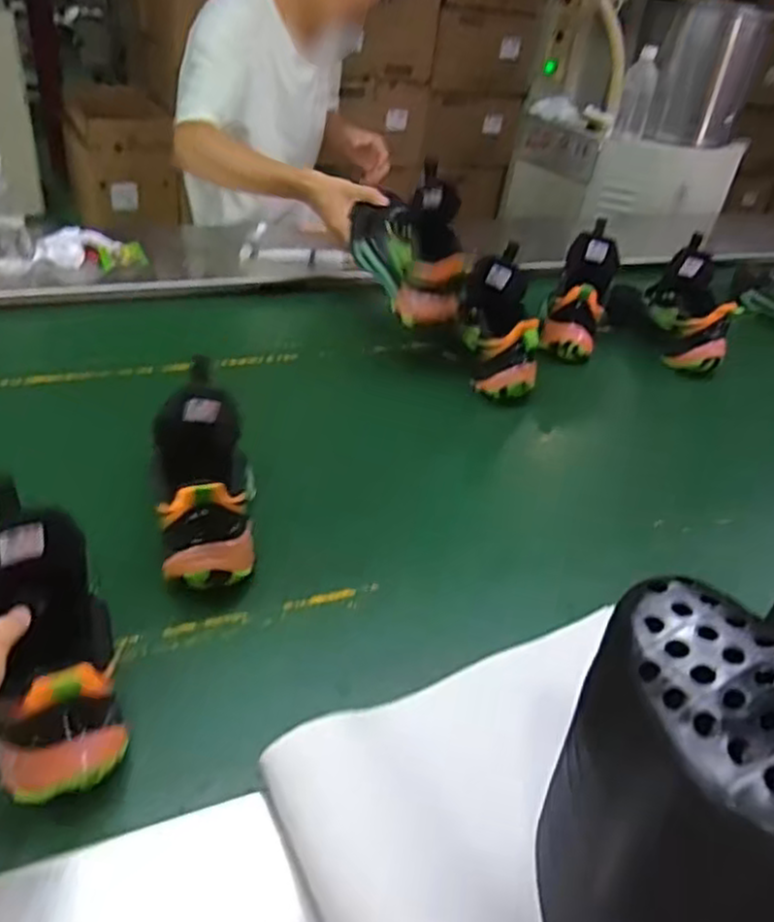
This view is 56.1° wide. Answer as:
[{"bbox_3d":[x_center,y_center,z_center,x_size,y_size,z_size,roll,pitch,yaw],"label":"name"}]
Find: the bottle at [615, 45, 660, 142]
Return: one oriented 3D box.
[{"bbox_3d":[0.552,-0.800,1.608,0.071,0.190,0.061,16,38,11],"label":"bottle"}]

